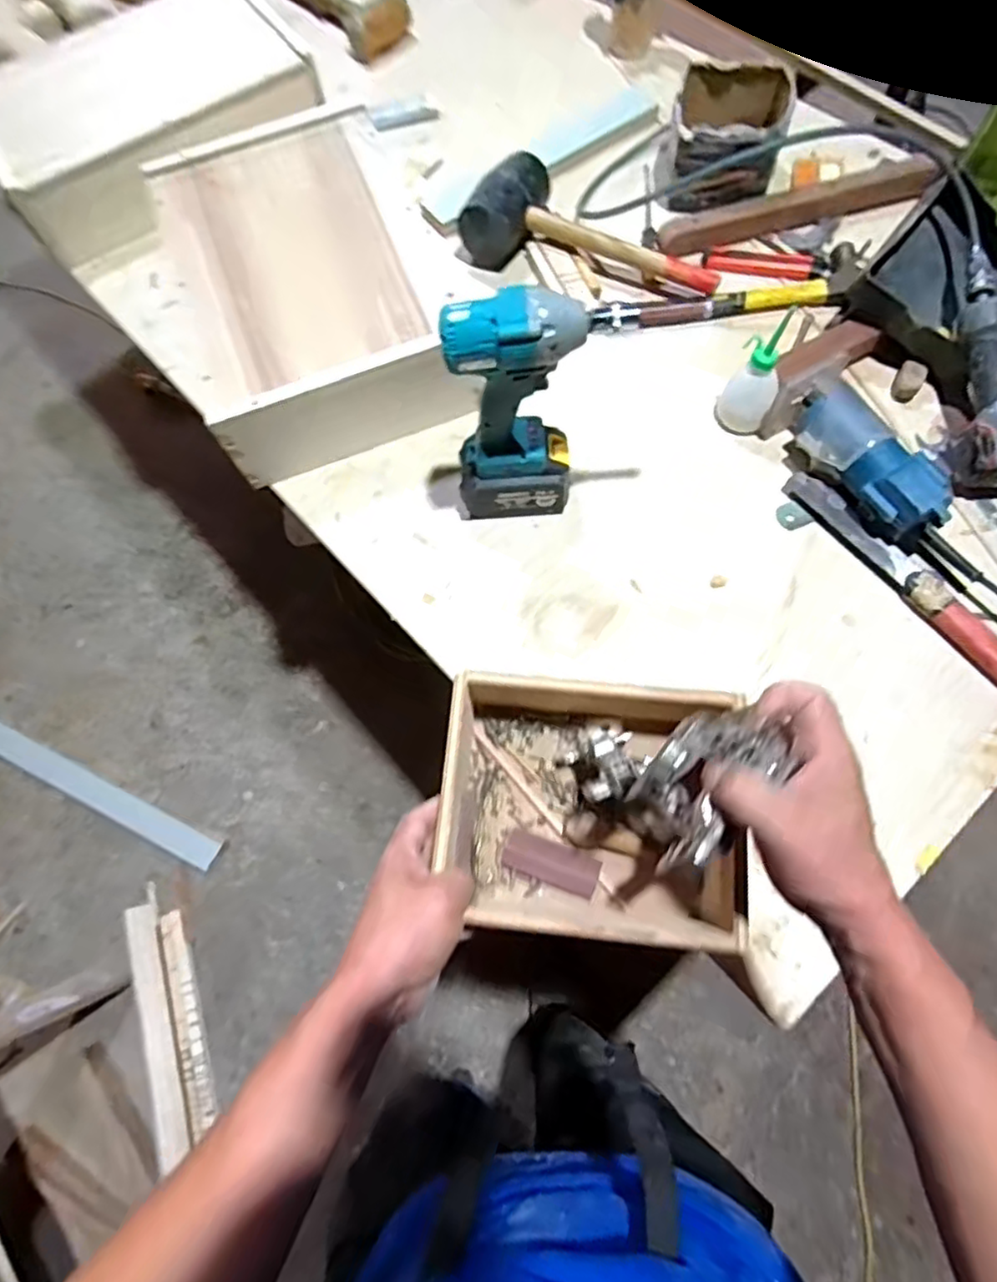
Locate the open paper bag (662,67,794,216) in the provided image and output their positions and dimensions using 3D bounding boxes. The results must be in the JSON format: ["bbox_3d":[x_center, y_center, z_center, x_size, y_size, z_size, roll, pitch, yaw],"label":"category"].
[{"bbox_3d":[0.311,-0.697,0.912,0.154,0.107,0.175,9,70,10],"label":"open paper bag"}]

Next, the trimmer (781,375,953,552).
[{"bbox_3d":[0.396,-0.188,0.709,0.068,0.076,0.196,-30,69,-10],"label":"trimmer"}]

